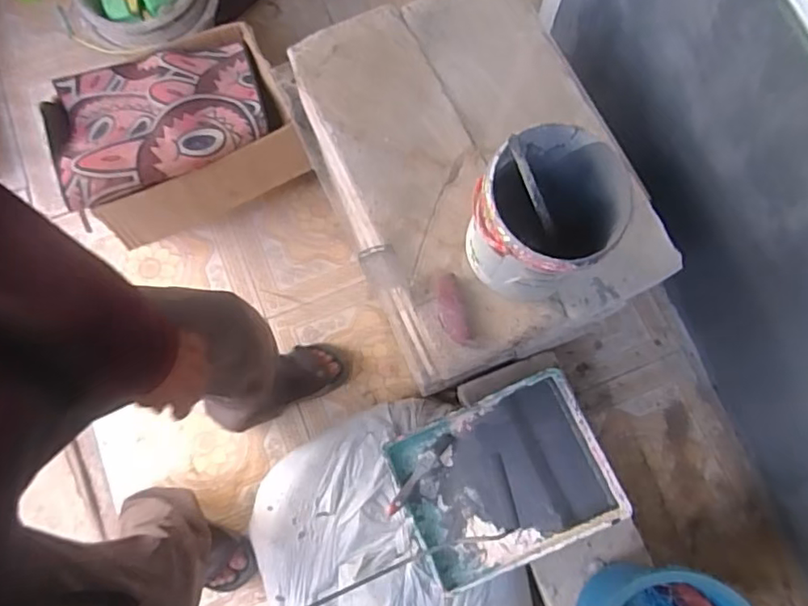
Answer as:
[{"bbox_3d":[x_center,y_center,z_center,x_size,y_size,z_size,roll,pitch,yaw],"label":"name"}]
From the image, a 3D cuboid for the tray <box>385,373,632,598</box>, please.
[{"bbox_3d":[0.175,0.315,1.030,0.354,0.064,0.280,-22,77,-6],"label":"tray"}]

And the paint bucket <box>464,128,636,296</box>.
[{"bbox_3d":[0.182,-0.111,0.766,0.173,0.191,0.182,0,75,-1],"label":"paint bucket"}]

